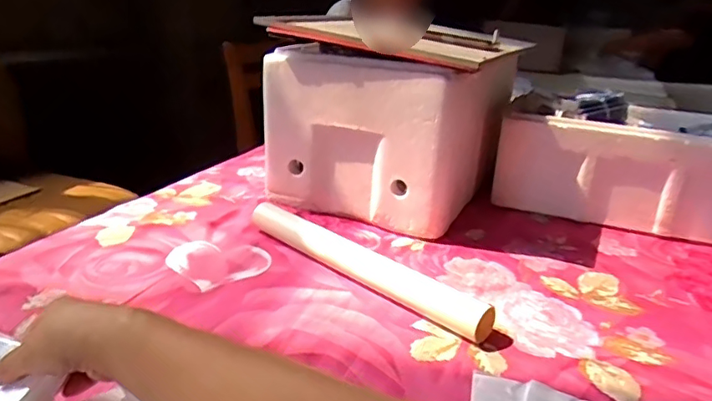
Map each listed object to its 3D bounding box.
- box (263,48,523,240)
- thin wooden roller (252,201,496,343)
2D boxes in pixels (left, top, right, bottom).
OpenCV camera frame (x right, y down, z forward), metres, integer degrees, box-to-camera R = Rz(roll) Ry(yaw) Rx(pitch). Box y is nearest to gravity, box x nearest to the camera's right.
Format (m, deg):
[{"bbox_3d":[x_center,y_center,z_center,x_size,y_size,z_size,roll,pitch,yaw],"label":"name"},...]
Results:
[{"bbox_3d":[0.037,-0.099,0.855,0.317,0.251,0.173,13,24,23],"label":"box"},{"bbox_3d":[-0.004,0.075,0.670,0.357,0.041,0.032,21,28,37],"label":"thin wooden roller"}]

